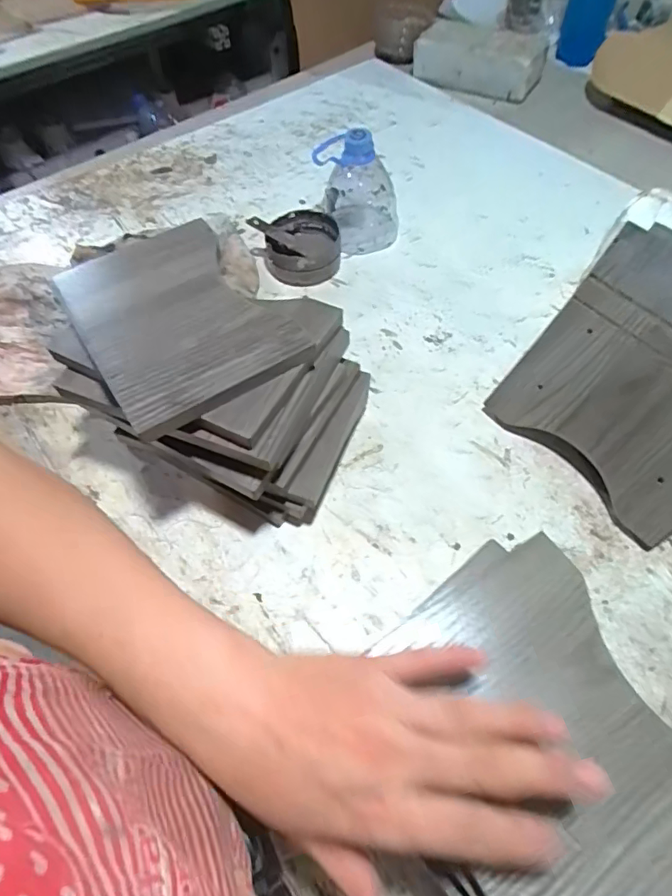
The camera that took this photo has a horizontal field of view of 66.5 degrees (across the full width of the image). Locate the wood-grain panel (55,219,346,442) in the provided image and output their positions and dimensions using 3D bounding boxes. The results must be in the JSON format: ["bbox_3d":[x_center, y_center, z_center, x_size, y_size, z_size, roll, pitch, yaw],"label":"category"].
[{"bbox_3d":[-0.116,-0.116,0.419,0.177,0.020,0.197,-31,64,-17],"label":"wood-grain panel"}]

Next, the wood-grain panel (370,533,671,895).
[{"bbox_3d":[0.117,0.154,0.255,0.140,0.013,0.190,-28,63,-16],"label":"wood-grain panel"}]

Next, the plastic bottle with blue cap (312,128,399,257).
[{"bbox_3d":[0.029,-0.317,0.618,0.085,0.130,0.073,-18,59,-9],"label":"plastic bottle with blue cap"}]

